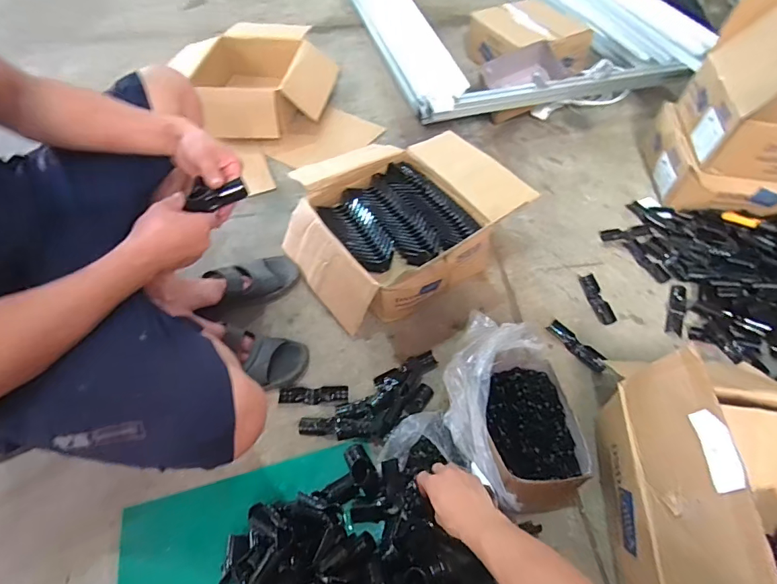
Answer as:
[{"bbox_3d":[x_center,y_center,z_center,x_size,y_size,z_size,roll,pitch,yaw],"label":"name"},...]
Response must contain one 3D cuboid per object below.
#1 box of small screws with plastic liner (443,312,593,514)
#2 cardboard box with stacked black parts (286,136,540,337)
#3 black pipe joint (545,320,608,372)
[{"bbox_3d":[0.196,0.189,0.738,0.199,0.137,0.310,-6,52,-5],"label":"box of small screws with plastic liner"},{"bbox_3d":[0.013,-0.170,0.987,0.467,0.159,0.439,-30,58,-21],"label":"cardboard box with stacked black parts"},{"bbox_3d":[0.373,0.102,0.866,0.032,0.025,0.129,-32,59,-22],"label":"black pipe joint"}]

